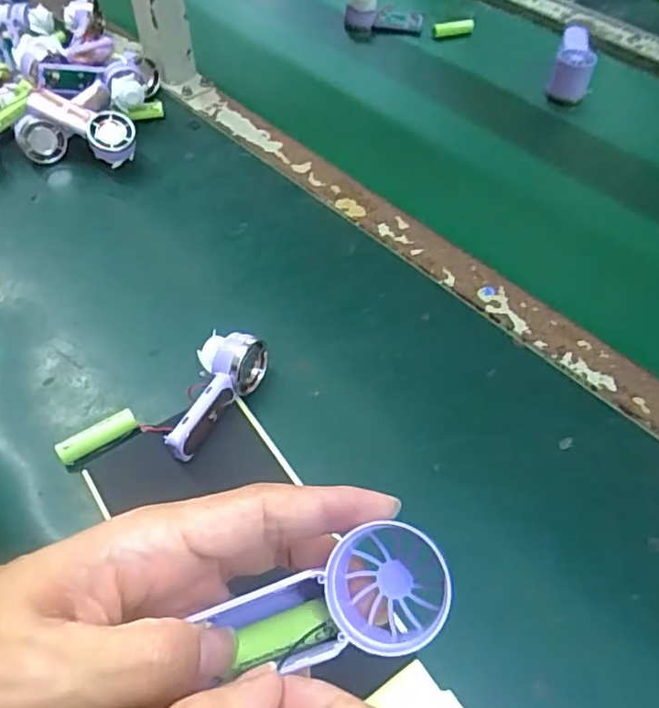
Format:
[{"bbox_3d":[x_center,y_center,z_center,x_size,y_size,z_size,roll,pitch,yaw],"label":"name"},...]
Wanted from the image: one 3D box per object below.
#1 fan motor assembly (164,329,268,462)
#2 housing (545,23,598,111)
[{"bbox_3d":[-0.079,0.026,0.392,0.037,0.034,0.093,25,57,16],"label":"fan motor assembly"},{"bbox_3d":[0.263,-0.317,0.647,0.038,0.042,0.099,16,55,10],"label":"housing"}]

